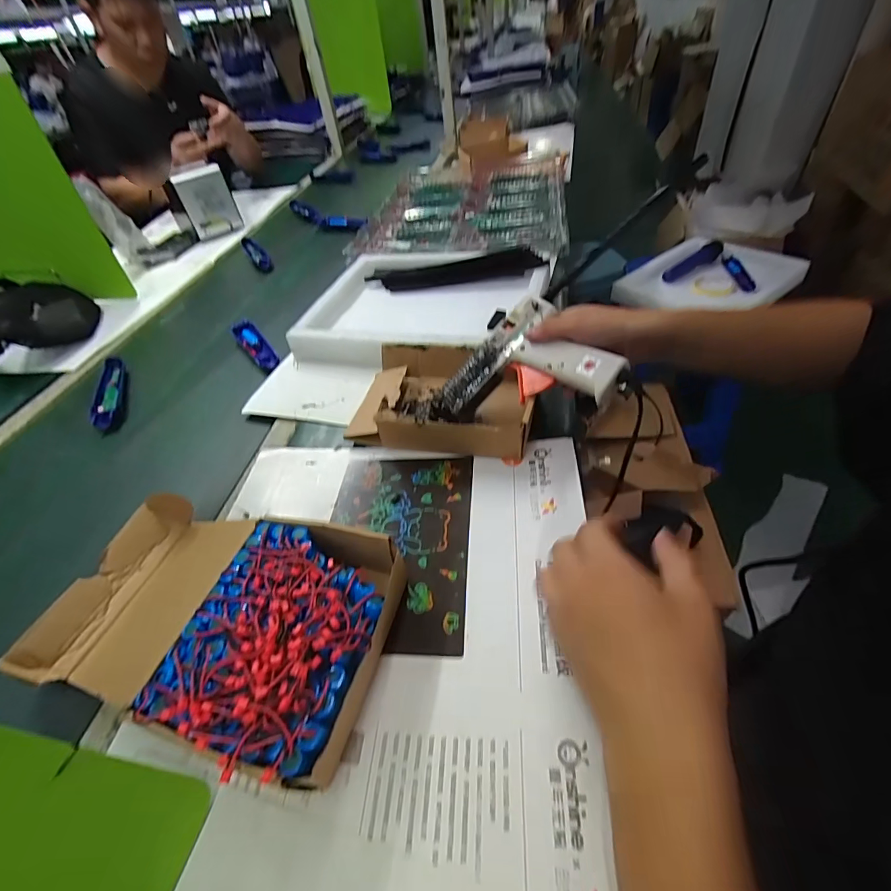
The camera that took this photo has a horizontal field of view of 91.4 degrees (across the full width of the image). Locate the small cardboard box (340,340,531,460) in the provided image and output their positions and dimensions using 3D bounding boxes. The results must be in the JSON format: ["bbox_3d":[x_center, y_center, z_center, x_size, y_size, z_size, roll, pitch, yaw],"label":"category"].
[{"bbox_3d":[-0.001,-0.060,0.530,0.219,0.064,0.157,4,47,13],"label":"small cardboard box"}]

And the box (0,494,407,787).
[{"bbox_3d":[-0.190,0.147,0.376,0.301,0.082,0.172,2,44,26],"label":"box"}]

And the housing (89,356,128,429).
[{"bbox_3d":[-0.515,-0.081,0.673,0.032,0.030,0.170,-22,47,-12],"label":"housing"}]

